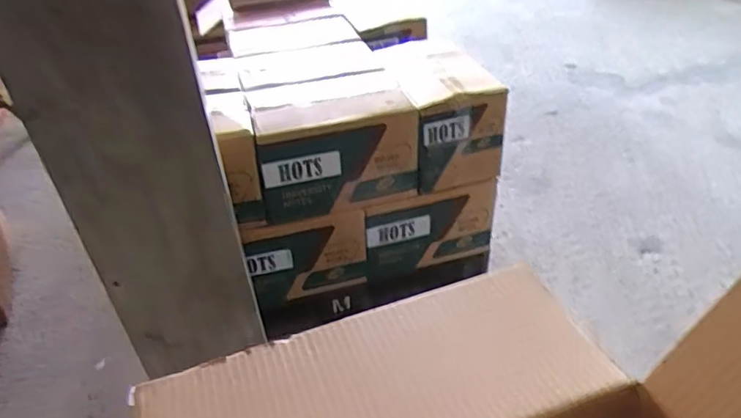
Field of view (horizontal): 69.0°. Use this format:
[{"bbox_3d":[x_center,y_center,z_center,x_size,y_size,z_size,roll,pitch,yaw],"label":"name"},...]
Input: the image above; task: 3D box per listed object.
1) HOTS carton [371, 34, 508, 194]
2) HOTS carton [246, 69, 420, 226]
[{"bbox_3d":[0.206,-0.331,1.738,0.283,0.324,0.468,-12,39,-12],"label":"HOTS carton"},{"bbox_3d":[-0.116,-0.202,1.609,0.482,0.310,0.318,-10,38,-9],"label":"HOTS carton"}]

